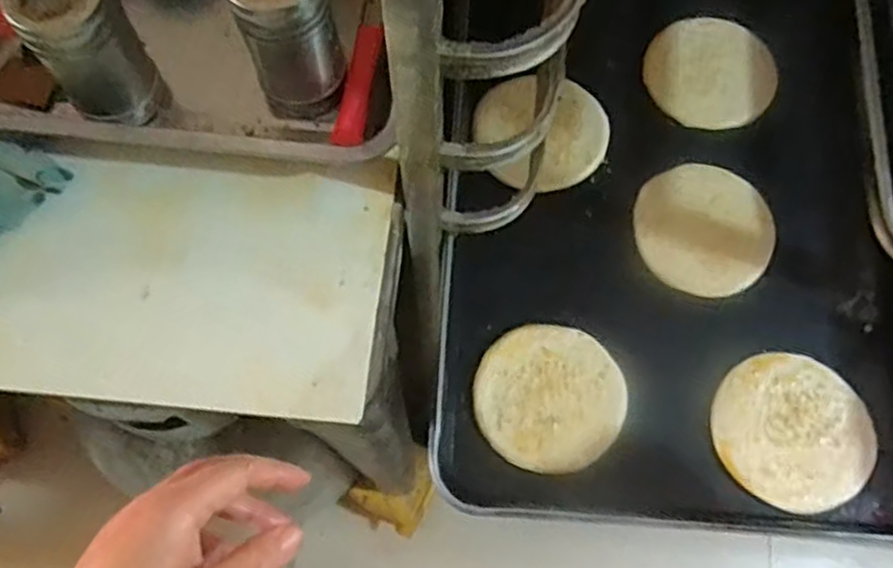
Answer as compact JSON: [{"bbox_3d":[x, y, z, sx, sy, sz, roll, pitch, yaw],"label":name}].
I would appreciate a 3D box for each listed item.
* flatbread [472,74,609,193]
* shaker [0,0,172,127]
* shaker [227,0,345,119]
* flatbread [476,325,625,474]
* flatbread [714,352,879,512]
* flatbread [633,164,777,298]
[{"bbox_3d":[0.085,-0.138,0.666,0.120,0.015,0.109,20,72,7],"label":"flatbread"},{"bbox_3d":[-0.239,-0.159,0.488,0.060,0.109,0.058,-37,74,-12],"label":"shaker"},{"bbox_3d":[-0.105,-0.173,0.491,0.059,0.105,0.067,-14,71,-5],"label":"shaker"},{"bbox_3d":[0.083,0.091,0.591,0.116,0.012,0.116,0,70,0],"label":"flatbread"},{"bbox_3d":[0.273,0.116,0.573,0.118,0.008,0.116,0,70,0],"label":"flatbread"},{"bbox_3d":[0.226,-0.050,0.638,0.115,0.018,0.125,2,70,1],"label":"flatbread"}]

